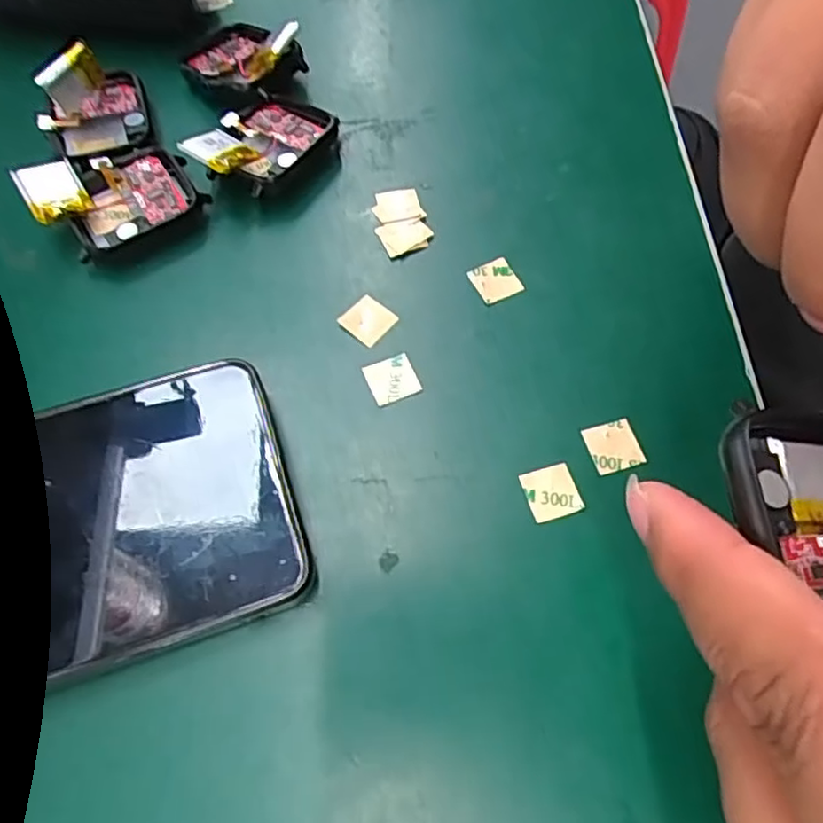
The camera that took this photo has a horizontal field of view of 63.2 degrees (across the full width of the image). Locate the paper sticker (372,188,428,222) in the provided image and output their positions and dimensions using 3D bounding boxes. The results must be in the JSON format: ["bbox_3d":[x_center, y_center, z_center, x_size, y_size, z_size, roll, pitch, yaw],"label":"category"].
[{"bbox_3d":[-0.005,-0.077,0.246,0.018,0.004,0.014,-8,65,-5],"label":"paper sticker"}]

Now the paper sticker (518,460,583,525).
[{"bbox_3d":[0.042,0.024,0.201,0.015,0.004,0.015,-17,68,-3],"label":"paper sticker"}]

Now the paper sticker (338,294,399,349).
[{"bbox_3d":[-0.015,-0.031,0.226,0.015,0.004,0.014,39,73,9],"label":"paper sticker"}]

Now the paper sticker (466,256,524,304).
[{"bbox_3d":[0.029,-0.046,0.233,0.015,0.004,0.015,-26,70,-9],"label":"paper sticker"}]

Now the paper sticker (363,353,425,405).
[{"bbox_3d":[-0.006,-0.011,0.217,0.015,0.004,0.015,-22,66,-5],"label":"paper sticker"}]

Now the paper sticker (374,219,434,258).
[{"bbox_3d":[-0.003,-0.064,0.241,0.017,0.004,0.013,-28,74,-2],"label":"paper sticker"}]

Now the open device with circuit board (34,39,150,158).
[{"bbox_3d":[-0.120,-0.119,0.243,0.038,0.032,0.033,-24,68,-12],"label":"open device with circuit board"}]

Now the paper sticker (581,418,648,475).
[{"bbox_3d":[0.062,0.011,0.207,0.015,0.004,0.015,-18,66,-3],"label":"paper sticker"}]

